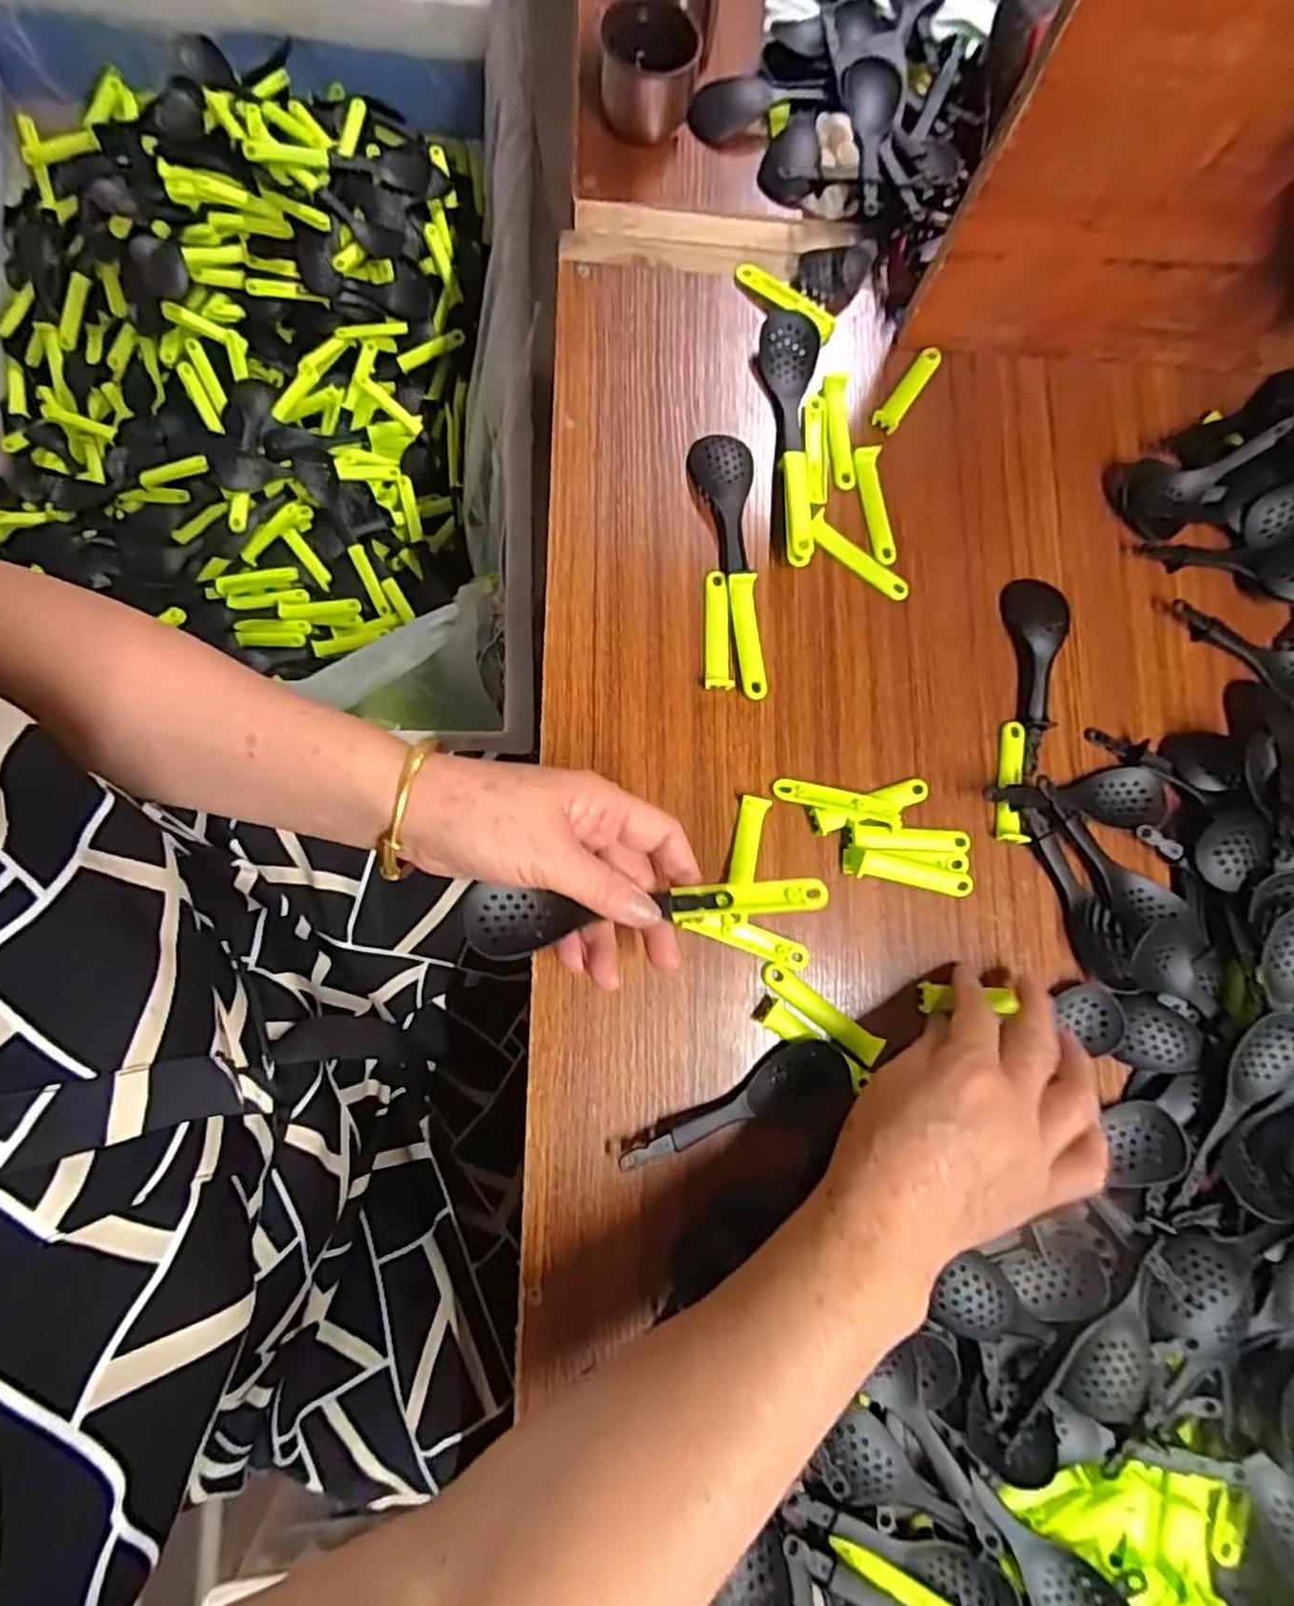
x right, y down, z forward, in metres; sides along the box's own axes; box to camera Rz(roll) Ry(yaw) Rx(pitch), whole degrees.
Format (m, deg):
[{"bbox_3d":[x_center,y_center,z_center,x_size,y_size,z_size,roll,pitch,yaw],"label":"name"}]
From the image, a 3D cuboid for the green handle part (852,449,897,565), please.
[{"bbox_3d":[0.148,-0.192,0.470,0.016,0.008,0.077,-6,81,-7],"label":"green handle part"}]

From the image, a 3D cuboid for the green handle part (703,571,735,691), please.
[{"bbox_3d":[0.042,-0.106,0.443,0.016,0.009,0.076,-1,80,-6],"label":"green handle part"}]

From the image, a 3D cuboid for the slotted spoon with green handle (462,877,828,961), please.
[{"bbox_3d":[-0.001,0.053,0.361,0.177,0.012,0.032,-6,79,3],"label":"slotted spoon with green handle"}]

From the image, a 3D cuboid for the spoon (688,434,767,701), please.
[{"bbox_3d":[0.049,-0.151,0.448,0.039,0.016,0.175,0,80,-6],"label":"spoon"}]

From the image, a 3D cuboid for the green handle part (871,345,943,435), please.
[{"bbox_3d":[0.175,-0.278,0.489,0.016,0.011,0.076,33,79,0],"label":"green handle part"}]

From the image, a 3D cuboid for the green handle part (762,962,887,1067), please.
[{"bbox_3d":[0.098,0.118,0.409,0.077,0.005,0.016,36,79,1],"label":"green handle part"}]

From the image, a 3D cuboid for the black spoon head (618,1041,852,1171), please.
[{"bbox_3d":[0.048,0.161,0.390,0.127,0.020,0.036,-12,82,-8],"label":"black spoon head"}]

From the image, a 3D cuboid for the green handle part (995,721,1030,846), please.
[{"bbox_3d":[0.223,-0.014,0.443,0.018,0.007,0.077,7,80,-5],"label":"green handle part"}]

